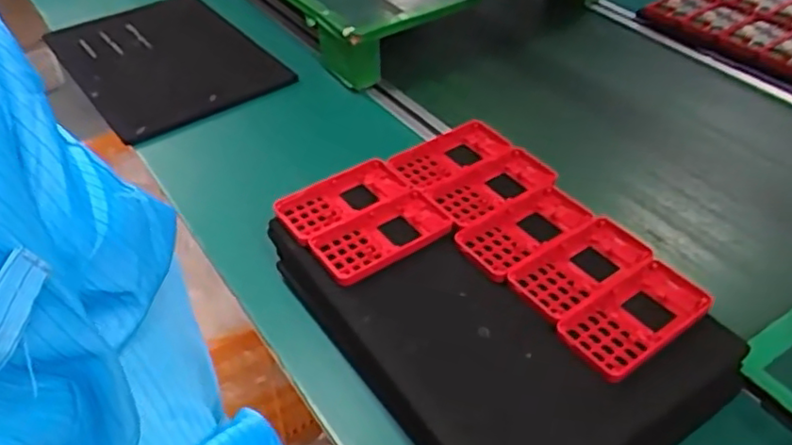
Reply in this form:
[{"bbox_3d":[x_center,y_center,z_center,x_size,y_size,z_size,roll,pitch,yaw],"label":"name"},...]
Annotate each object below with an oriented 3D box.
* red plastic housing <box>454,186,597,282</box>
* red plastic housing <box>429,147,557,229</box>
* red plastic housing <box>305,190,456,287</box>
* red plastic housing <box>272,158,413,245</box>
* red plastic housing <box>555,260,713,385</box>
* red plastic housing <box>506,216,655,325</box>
[{"bbox_3d":[0.116,0.004,0.600,0.125,0.009,0.064,-28,50,-27],"label":"red plastic housing"},{"bbox_3d":[0.096,-0.036,0.642,0.121,0.007,0.064,-23,48,-23],"label":"red plastic housing"},{"bbox_3d":[-0.014,0.011,0.601,0.124,0.010,0.071,-25,49,-25],"label":"red plastic housing"},{"bbox_3d":[-0.049,-0.023,0.639,0.130,0.020,0.066,-24,48,-23],"label":"red plastic housing"},{"bbox_3d":[0.191,0.075,0.524,0.122,0.009,0.064,-28,50,-26],"label":"red plastic housing"},{"bbox_3d":[0.161,0.037,0.565,0.128,0.008,0.064,-27,49,-26],"label":"red plastic housing"}]

